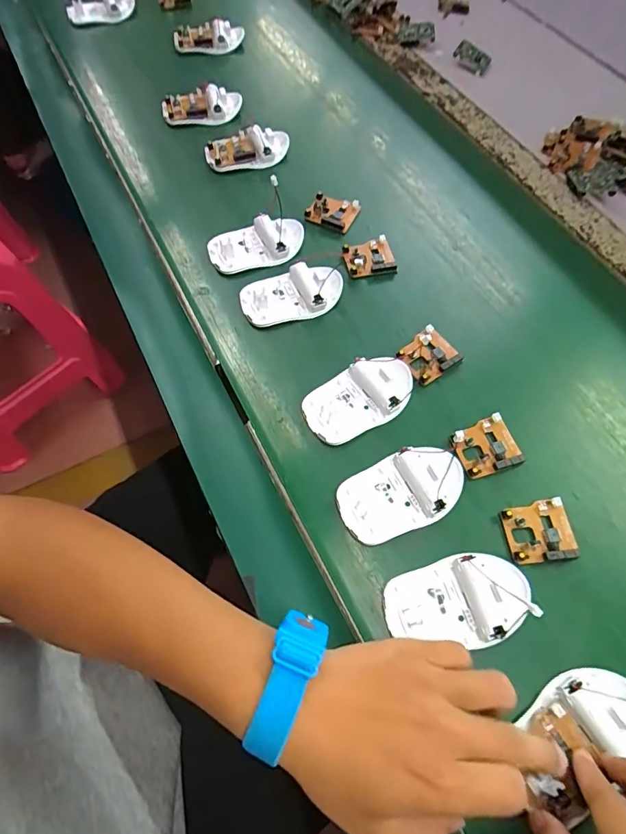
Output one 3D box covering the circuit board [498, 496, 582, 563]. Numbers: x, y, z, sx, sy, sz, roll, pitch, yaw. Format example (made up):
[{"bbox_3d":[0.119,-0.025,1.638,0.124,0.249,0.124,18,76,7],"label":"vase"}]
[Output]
[{"bbox_3d":[0.168,0.085,0.337,0.049,0.011,0.044,-4,62,-3],"label":"circuit board"}]

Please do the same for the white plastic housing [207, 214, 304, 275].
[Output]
[{"bbox_3d":[-0.057,-0.178,0.459,0.096,0.018,0.052,-19,64,-11],"label":"white plastic housing"}]

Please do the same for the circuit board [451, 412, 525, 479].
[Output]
[{"bbox_3d":[0.140,0.024,0.368,0.051,0.013,0.044,-18,64,-10],"label":"circuit board"}]

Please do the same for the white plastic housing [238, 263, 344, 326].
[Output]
[{"bbox_3d":[-0.020,-0.119,0.430,0.095,0.017,0.055,-15,64,-9],"label":"white plastic housing"}]

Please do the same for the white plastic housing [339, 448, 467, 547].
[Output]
[{"bbox_3d":[0.068,0.055,0.342,0.098,0.018,0.055,-22,65,-12],"label":"white plastic housing"}]

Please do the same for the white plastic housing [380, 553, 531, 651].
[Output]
[{"bbox_3d":[0.098,0.126,0.307,0.093,0.015,0.058,-17,64,-10],"label":"white plastic housing"}]

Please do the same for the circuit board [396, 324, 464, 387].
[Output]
[{"bbox_3d":[0.102,-0.055,0.409,0.053,0.014,0.043,-31,67,-16],"label":"circuit board"}]

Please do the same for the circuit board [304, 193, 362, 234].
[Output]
[{"bbox_3d":[0.021,-0.224,0.493,0.048,0.009,0.046,21,64,10],"label":"circuit board"}]

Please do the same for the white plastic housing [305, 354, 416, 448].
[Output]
[{"bbox_3d":[0.039,-0.017,0.380,0.095,0.017,0.055,-25,66,-13],"label":"white plastic housing"}]

